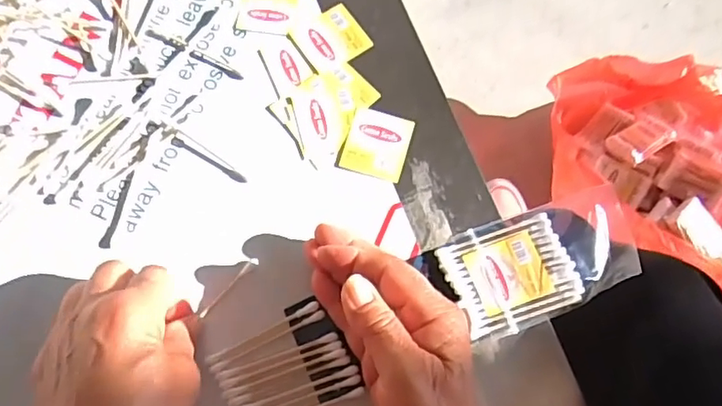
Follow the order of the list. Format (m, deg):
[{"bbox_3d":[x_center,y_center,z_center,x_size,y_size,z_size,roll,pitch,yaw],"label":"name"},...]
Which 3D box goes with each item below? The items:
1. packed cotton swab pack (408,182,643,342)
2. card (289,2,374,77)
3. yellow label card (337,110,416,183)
[{"bbox_3d":[0.108,0.036,0.349,0.126,0.015,0.063,-20,76,-8],"label":"packed cotton swab pack"},{"bbox_3d":[-0.020,-0.114,0.392,0.045,0.004,0.039,-34,78,-11],"label":"card"},{"bbox_3d":[0.011,-0.039,0.371,0.039,0.004,0.044,17,74,3],"label":"yellow label card"}]

